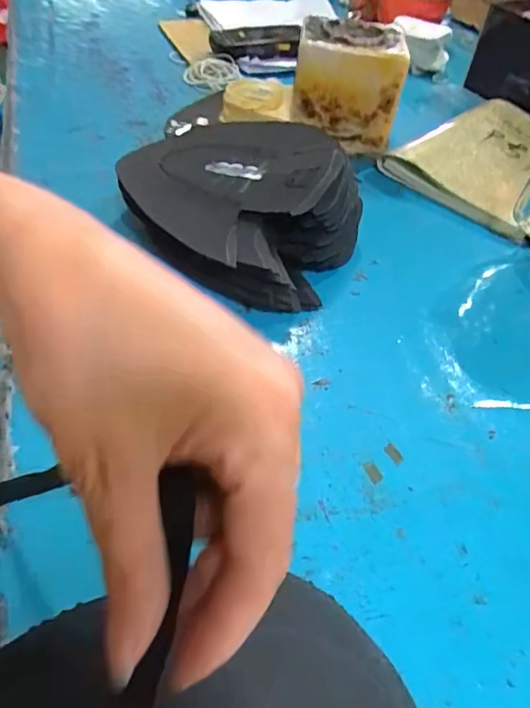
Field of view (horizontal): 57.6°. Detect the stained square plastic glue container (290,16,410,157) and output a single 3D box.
[{"bbox_3d":[0.088,-0.301,0.542,0.117,0.102,0.096,9,50,3],"label":"stained square plastic glue container"}]

